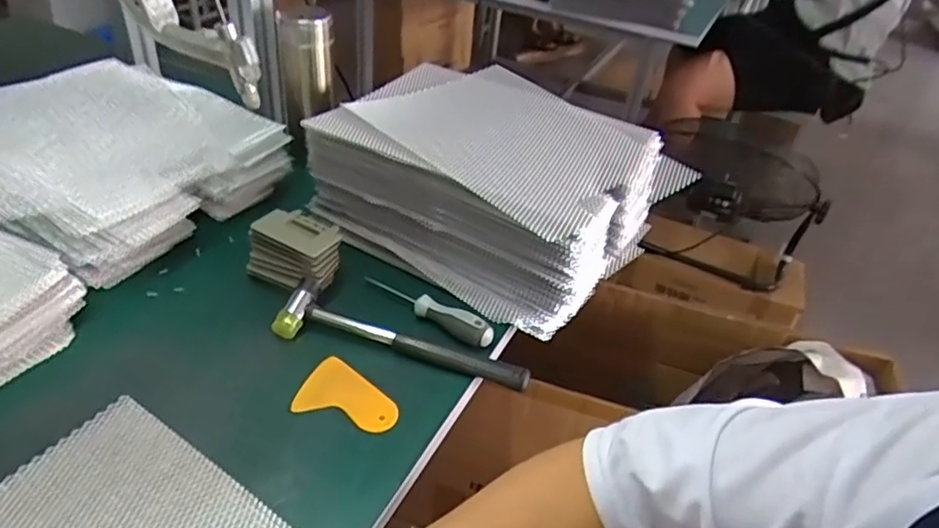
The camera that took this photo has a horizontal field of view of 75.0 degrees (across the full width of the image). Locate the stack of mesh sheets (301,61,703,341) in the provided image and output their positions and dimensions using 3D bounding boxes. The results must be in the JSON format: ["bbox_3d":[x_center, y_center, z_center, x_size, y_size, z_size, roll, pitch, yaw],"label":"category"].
[{"bbox_3d":[0.034,-0.095,0.718,0.368,0.130,0.270,27,41,24],"label":"stack of mesh sheets"}]

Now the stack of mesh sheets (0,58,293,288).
[{"bbox_3d":[-0.438,-0.118,0.700,0.342,0.098,0.303,22,39,18],"label":"stack of mesh sheets"}]

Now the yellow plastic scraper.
[{"bbox_3d":[-0.103,0.115,0.547,0.088,0.007,0.062,16,40,6],"label":"yellow plastic scraper"}]

